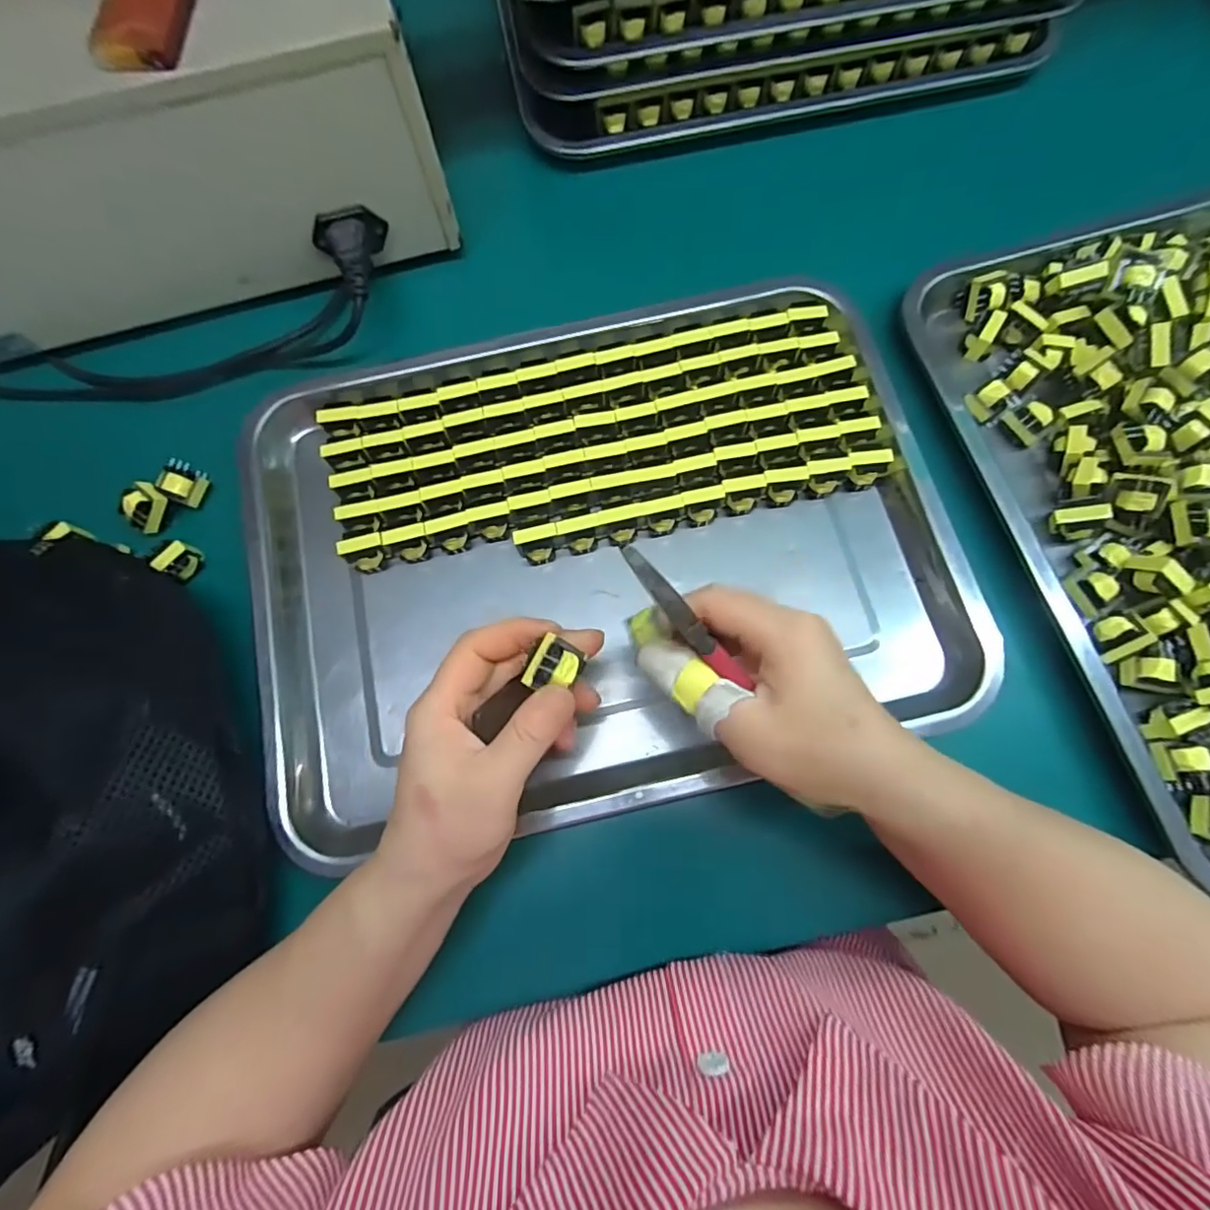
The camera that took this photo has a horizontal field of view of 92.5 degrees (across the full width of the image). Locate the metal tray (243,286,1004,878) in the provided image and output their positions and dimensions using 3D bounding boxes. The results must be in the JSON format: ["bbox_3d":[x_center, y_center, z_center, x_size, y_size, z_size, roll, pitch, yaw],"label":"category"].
[{"bbox_3d":[-0.006,-0.038,0.348,0.384,0.043,0.299,-14,77,-2],"label":"metal tray"}]

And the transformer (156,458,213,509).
[{"bbox_3d":[-0.259,-0.075,0.356,0.020,0.020,0.021,26,79,7],"label":"transformer"}]

